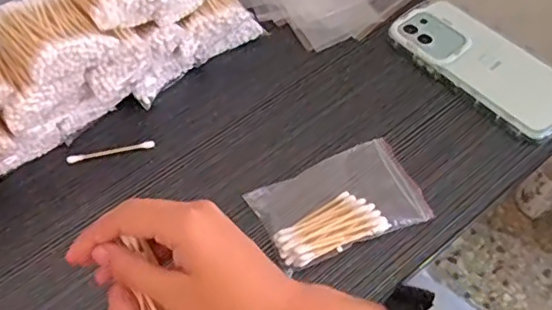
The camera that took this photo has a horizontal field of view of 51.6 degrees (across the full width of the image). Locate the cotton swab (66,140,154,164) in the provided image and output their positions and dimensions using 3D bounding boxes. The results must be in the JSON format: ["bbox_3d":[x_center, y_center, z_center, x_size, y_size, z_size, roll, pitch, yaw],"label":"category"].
[{"bbox_3d":[-0.134,-0.003,0.465,0.070,0.004,0.007,-12,56,-6],"label":"cotton swab"}]

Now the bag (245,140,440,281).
[{"bbox_3d":[0.046,0.034,0.425,0.116,0.015,0.076,-19,57,-11],"label":"bag"}]

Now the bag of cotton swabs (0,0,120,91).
[{"bbox_3d":[-0.163,-0.084,0.416,0.064,0.037,0.070,-40,63,-23],"label":"bag of cotton swabs"}]

